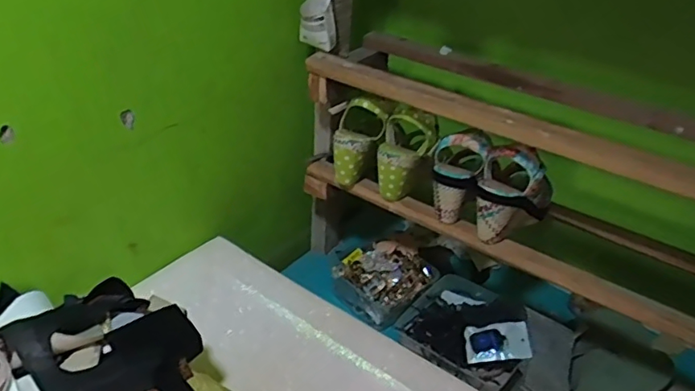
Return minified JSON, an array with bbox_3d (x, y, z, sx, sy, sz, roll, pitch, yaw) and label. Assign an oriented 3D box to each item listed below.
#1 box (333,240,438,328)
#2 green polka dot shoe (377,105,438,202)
[{"bbox_3d":[0.065,0.157,1.043,0.164,0.065,0.150,26,38,29],"label":"box"},{"bbox_3d":[0.083,-0.066,0.878,0.081,0.146,0.072,24,5,28],"label":"green polka dot shoe"}]

